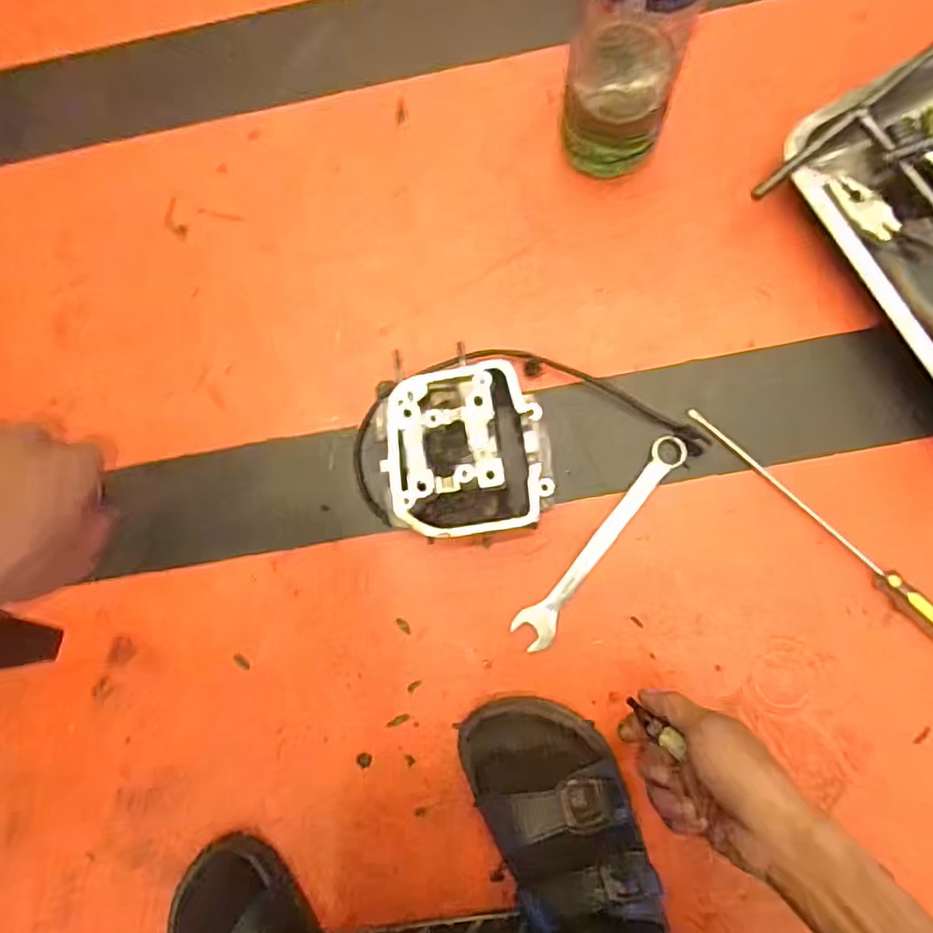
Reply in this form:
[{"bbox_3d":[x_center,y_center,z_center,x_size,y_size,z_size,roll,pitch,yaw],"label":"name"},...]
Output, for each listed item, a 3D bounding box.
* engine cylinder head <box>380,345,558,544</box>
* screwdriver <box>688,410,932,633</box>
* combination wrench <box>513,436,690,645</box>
[{"bbox_3d":[-0.001,-0.016,0.464,0.124,0.096,0.137,-10,83,3],"label":"engine cylinder head"},{"bbox_3d":[0.277,0.046,0.476,0.261,0.015,0.018,42,88,8],"label":"screwdriver"},{"bbox_3d":[0.110,0.060,0.488,0.032,0.007,0.201,38,88,8],"label":"combination wrench"}]

